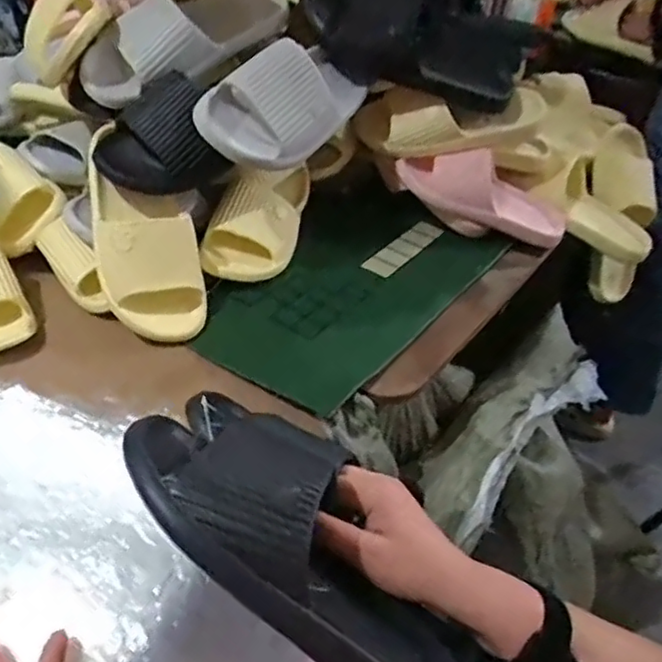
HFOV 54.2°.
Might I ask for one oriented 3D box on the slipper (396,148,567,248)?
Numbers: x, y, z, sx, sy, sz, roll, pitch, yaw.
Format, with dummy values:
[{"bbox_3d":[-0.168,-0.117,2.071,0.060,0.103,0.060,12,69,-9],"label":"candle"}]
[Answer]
[{"bbox_3d":[0.219,-0.191,0.882,0.254,0.082,0.090,18,39,-18],"label":"slipper"}]

